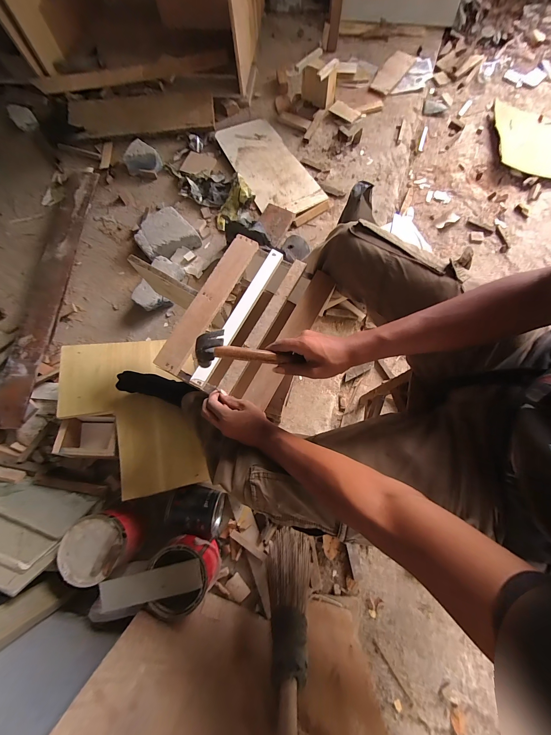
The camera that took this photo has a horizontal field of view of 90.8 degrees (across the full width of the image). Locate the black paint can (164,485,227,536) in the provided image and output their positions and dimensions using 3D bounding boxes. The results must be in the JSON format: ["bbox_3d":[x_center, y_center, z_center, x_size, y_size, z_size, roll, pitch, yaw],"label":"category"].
[{"bbox_3d":[-0.226,0.403,0.764,0.143,0.099,0.127,11,74,6],"label":"black paint can"}]

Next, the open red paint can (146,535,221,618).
[{"bbox_3d":[-0.227,0.527,0.718,0.141,0.147,0.166,-11,73,0],"label":"open red paint can"}]

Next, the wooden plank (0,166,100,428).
[{"bbox_3d":[-0.851,-0.327,1.026,0.135,0.080,1.085,0,73,3],"label":"wooden plank"}]

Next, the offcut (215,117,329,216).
[{"bbox_3d":[-0.035,-0.883,1.168,0.273,0.024,0.560,-29,78,-7],"label":"offcut"}]

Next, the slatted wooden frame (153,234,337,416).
[{"bbox_3d":[-0.056,-0.100,0.573,0.256,0.046,0.334,26,78,6],"label":"slatted wooden frame"}]

